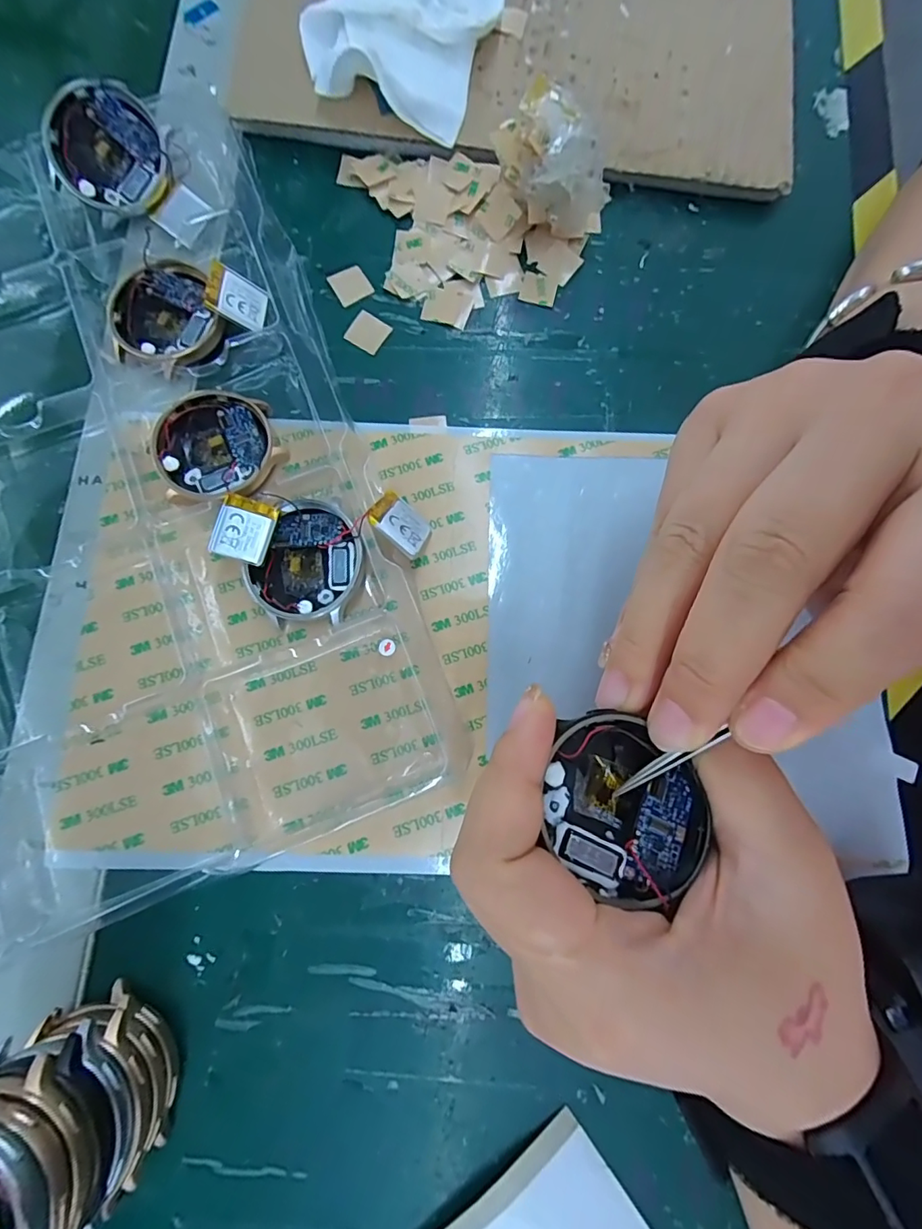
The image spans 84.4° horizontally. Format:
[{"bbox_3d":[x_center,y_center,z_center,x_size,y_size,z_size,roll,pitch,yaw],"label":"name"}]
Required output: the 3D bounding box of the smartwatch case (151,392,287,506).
[{"bbox_3d":[-0.094,-0.065,0.198,0.046,0.009,0.041,-10,80,-2],"label":"smartwatch case"}]

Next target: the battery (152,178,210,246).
[{"bbox_3d":[-0.119,-0.170,0.215,0.022,0.004,0.019,36,99,-3],"label":"battery"}]

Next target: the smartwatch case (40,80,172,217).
[{"bbox_3d":[-0.145,-0.190,0.208,0.044,0.007,0.044,-11,105,0],"label":"smartwatch case"}]

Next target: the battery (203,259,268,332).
[{"bbox_3d":[-0.088,-0.124,0.199,0.022,0.004,0.019,13,81,-41],"label":"battery"}]

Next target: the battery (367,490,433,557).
[{"bbox_3d":[-0.022,-0.034,0.188,0.023,0.004,0.019,39,50,-14],"label":"battery"}]

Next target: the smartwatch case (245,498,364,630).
[{"bbox_3d":[-0.056,-0.018,0.189,0.040,0.013,0.044,28,80,5],"label":"smartwatch case"}]

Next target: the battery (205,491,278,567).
[{"bbox_3d":[-0.078,-0.031,0.182,0.019,0.004,0.022,17,84,-8],"label":"battery"}]

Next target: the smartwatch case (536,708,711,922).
[{"bbox_3d":[0.041,0.047,0.125,0.038,0.014,0.040,15,80,2],"label":"smartwatch case"}]

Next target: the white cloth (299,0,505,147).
[{"bbox_3d":[-0.023,-0.265,0.223,0.074,0.020,0.106,17,80,3],"label":"white cloth"}]

